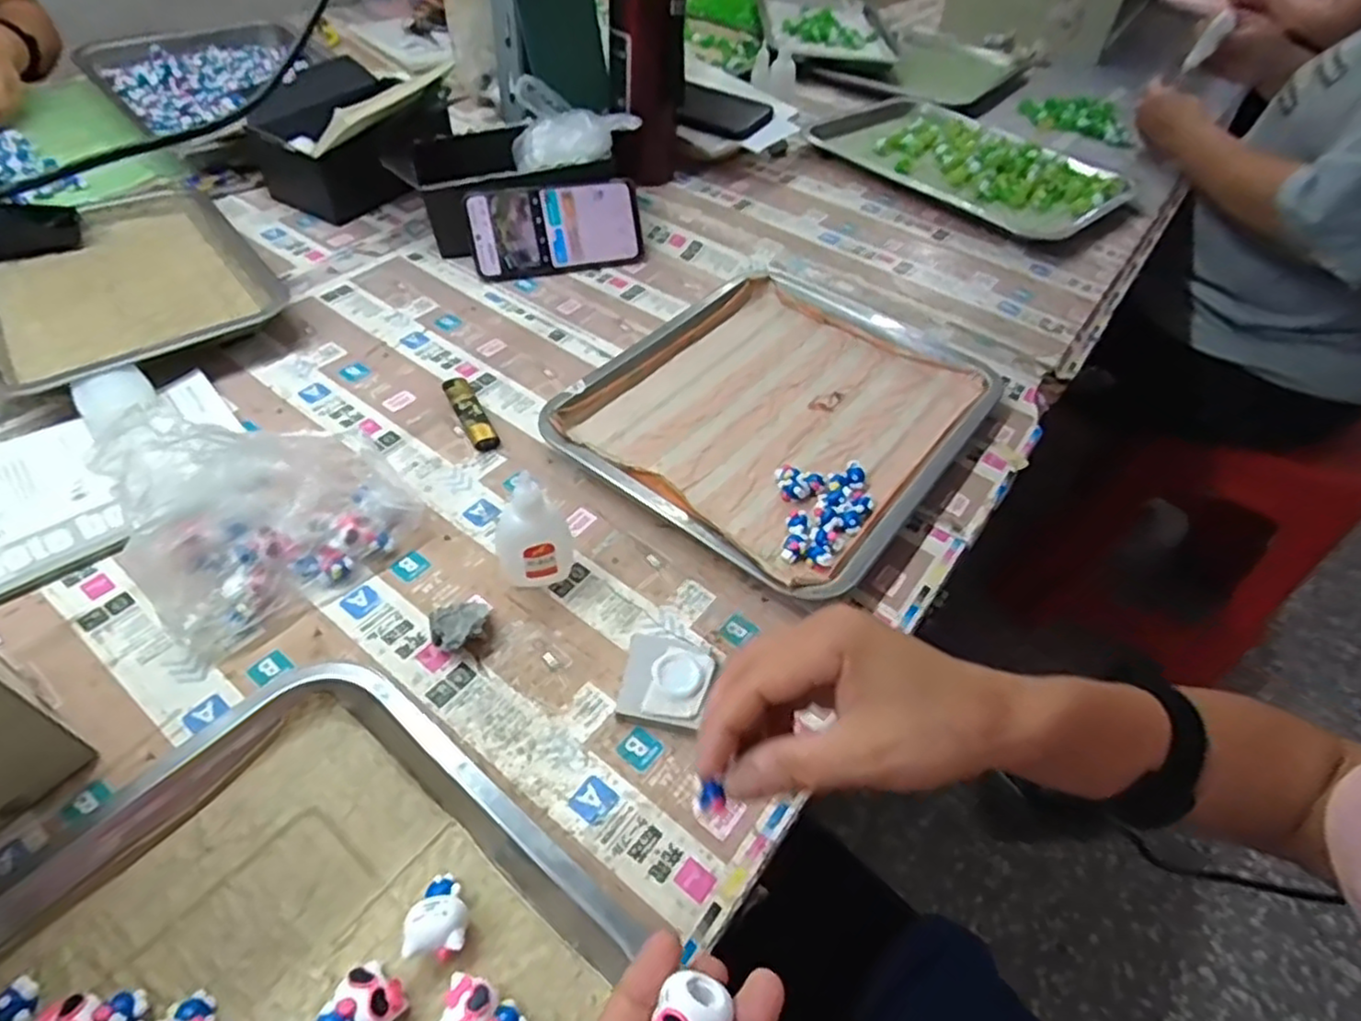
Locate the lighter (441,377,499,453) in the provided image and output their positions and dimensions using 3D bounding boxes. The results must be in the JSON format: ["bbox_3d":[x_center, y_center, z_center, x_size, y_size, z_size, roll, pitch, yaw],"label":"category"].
[{"bbox_3d":[-0.164,-0.076,0.547,0.020,0.014,0.080,-21,53,-22],"label":"lighter"}]

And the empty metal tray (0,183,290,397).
[{"bbox_3d":[-0.495,-0.205,0.616,0.213,0.031,0.303,-30,57,-28],"label":"empty metal tray"}]

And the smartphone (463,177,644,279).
[{"bbox_3d":[-0.122,-0.277,0.688,0.165,0.079,0.008,-12,21,-14],"label":"smartphone"}]

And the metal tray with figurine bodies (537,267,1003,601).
[{"bbox_3d":[0.075,-0.086,0.570,0.278,0.030,0.313,33,53,22],"label":"metal tray with figurine bodies"}]

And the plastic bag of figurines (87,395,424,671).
[{"bbox_3d":[-0.252,-0.009,0.419,0.099,0.097,0.147,37,55,25],"label":"plastic bag of figurines"}]

